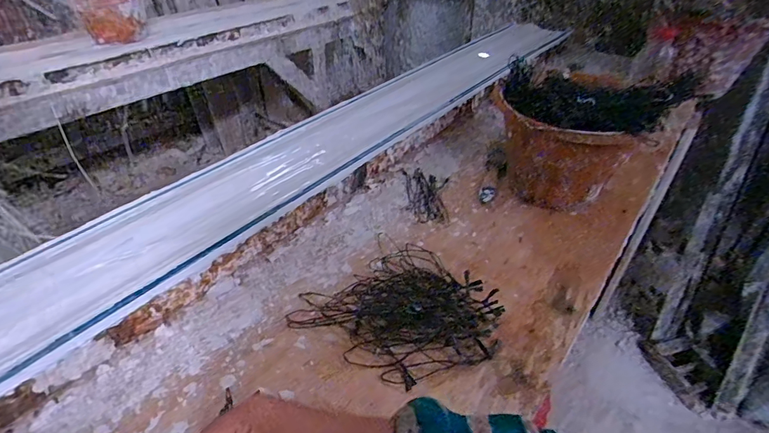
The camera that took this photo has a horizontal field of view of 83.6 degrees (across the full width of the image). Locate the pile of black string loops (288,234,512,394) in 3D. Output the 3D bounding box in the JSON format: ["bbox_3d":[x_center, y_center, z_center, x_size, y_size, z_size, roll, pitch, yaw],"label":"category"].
[{"bbox_3d":[0.024,0.113,0.534,0.212,0.027,0.194,31,47,32],"label":"pile of black string loops"}]

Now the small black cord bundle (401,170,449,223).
[{"bbox_3d":[0.077,-0.042,0.753,0.074,0.013,0.153,-3,38,-6],"label":"small black cord bundle"}]

